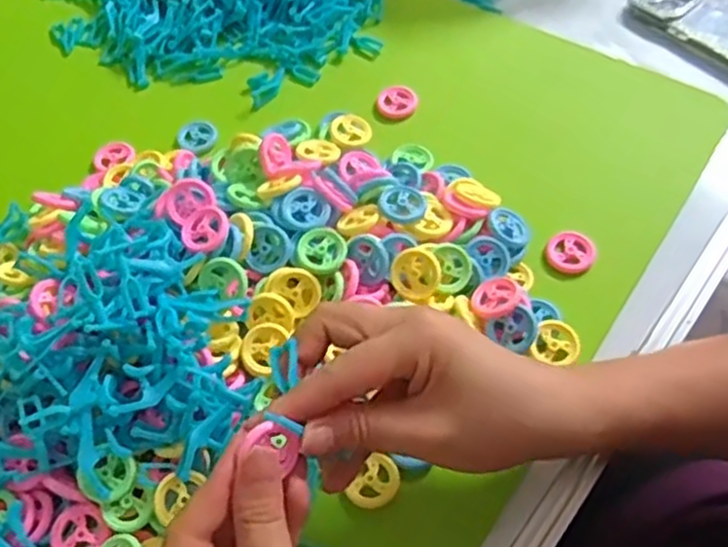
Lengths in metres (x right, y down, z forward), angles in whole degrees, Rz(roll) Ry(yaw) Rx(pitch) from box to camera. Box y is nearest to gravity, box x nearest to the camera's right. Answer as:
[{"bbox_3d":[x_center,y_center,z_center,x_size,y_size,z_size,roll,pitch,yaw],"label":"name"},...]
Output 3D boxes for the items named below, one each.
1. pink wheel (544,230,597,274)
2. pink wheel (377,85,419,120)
[{"bbox_3d":[0.132,-0.013,0.460,0.030,0.009,0.028,-3,56,4],"label":"pink wheel"},{"bbox_3d":[0.025,-0.129,0.539,0.029,0.009,0.027,-3,56,4],"label":"pink wheel"}]

